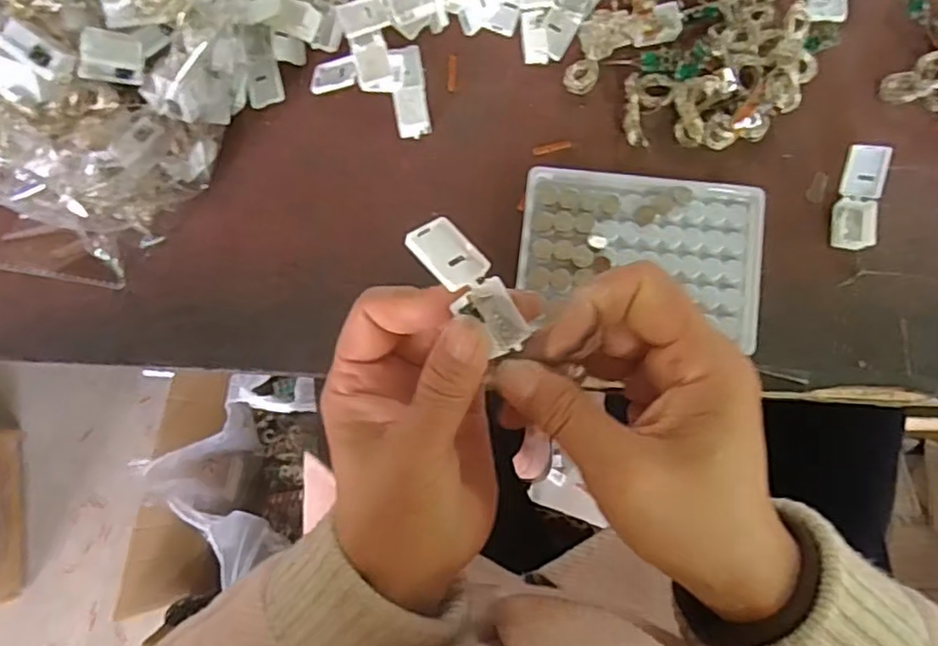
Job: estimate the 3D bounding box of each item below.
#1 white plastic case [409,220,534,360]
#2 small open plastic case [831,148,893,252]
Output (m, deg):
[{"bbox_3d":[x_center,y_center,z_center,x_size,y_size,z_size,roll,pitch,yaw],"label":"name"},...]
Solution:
[{"bbox_3d":[0.000,-0.013,0.240,0.021,0.010,0.056,-35,85,-31],"label":"white plastic case"},{"bbox_3d":[0.214,-0.069,0.360,0.022,0.009,0.055,7,100,4],"label":"small open plastic case"}]

